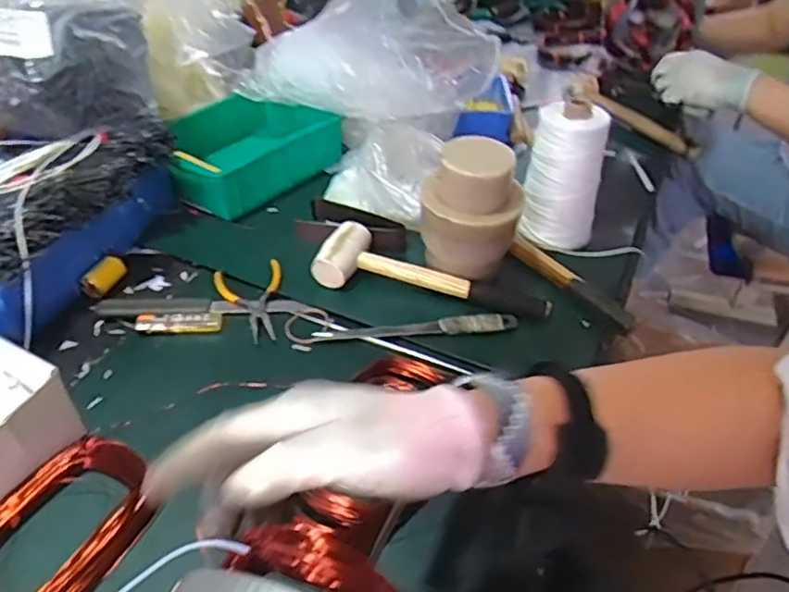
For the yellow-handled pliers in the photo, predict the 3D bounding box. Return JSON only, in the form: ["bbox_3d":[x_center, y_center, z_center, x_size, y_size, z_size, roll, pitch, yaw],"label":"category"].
[{"bbox_3d":[-0.149,0.003,0.699,0.073,0.006,0.112,-15,45,-18],"label":"yellow-handled pliers"}]

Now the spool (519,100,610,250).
[{"bbox_3d":[0.199,-0.131,0.751,0.088,0.176,0.069,11,43,10],"label":"spool"}]

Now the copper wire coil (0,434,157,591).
[{"bbox_3d":[-0.266,0.189,0.490,0.121,0.024,0.176,25,47,23],"label":"copper wire coil"}]

